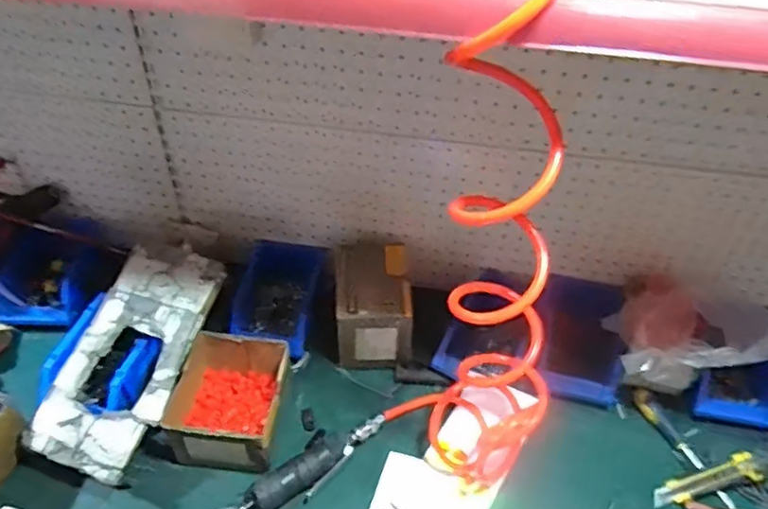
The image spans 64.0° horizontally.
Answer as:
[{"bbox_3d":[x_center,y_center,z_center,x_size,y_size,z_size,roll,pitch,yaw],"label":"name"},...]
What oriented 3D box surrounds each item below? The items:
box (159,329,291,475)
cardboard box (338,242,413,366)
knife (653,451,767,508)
[{"bbox_3d":[-0.206,0.199,0.838,0.138,0.088,0.163,6,45,4],"label":"box"},{"bbox_3d":[-0.019,0.076,0.948,0.109,0.124,0.148,-1,45,-4],"label":"cardboard box"},{"bbox_3d":[0.439,0.305,0.826,0.162,0.027,0.037,-17,47,-1],"label":"knife"}]

